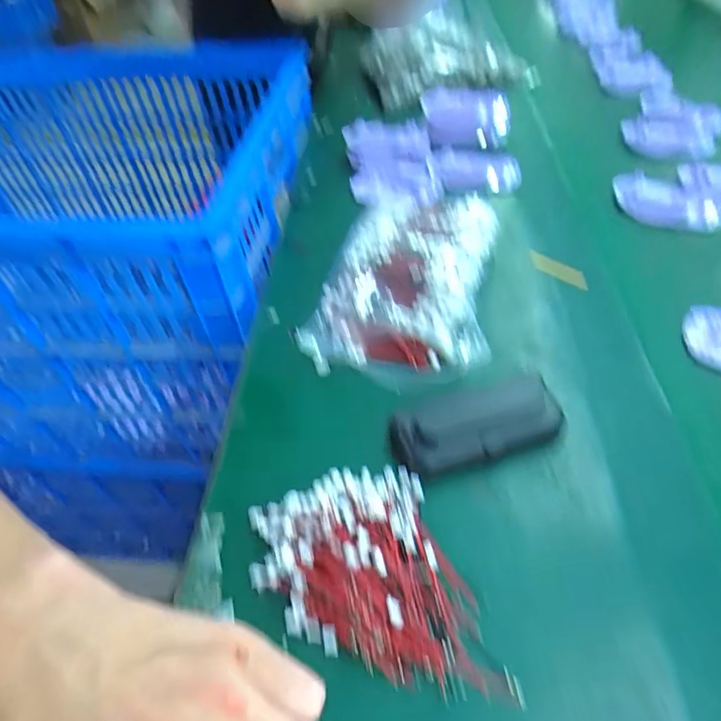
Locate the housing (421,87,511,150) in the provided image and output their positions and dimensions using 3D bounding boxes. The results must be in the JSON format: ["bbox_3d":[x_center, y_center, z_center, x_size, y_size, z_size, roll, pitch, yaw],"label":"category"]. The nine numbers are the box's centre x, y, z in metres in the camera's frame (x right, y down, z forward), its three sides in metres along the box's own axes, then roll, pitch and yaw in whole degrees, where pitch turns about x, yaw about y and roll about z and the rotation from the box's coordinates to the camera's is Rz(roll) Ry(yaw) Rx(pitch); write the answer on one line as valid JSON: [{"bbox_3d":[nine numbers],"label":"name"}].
[{"bbox_3d":[0.124,-0.285,0.581,0.102,0.044,0.067,5,49,10],"label":"housing"}]

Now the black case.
[{"bbox_3d":[0.074,0.042,0.312,0.107,0.020,0.042,-14,49,-7],"label":"black case"}]

